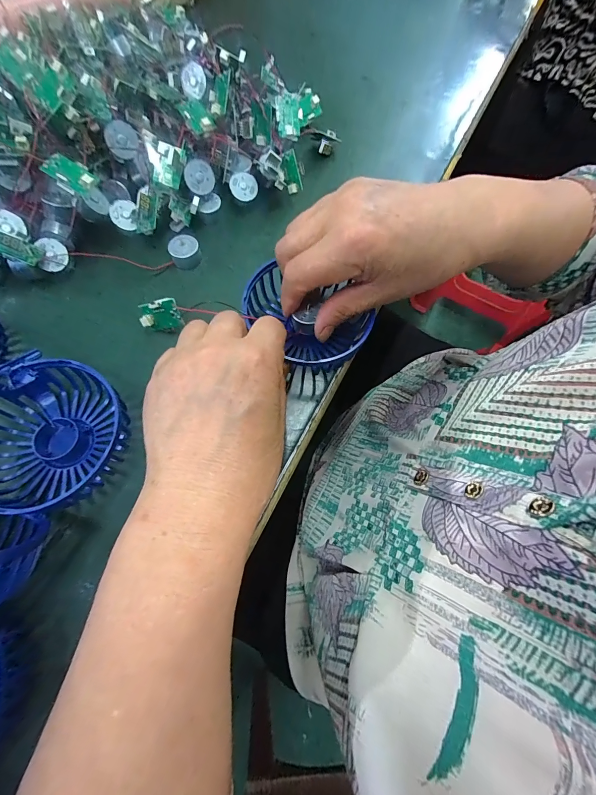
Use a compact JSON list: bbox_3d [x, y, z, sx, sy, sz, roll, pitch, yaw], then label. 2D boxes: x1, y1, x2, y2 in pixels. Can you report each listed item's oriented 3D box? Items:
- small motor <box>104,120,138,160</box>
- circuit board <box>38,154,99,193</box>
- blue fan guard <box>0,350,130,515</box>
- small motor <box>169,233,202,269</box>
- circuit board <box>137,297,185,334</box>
[{"bbox_3d":[-0.138,-0.202,0.258,0.023,0.023,0.012,-15,43,-12],"label":"small motor"},{"bbox_3d":[-0.159,-0.156,0.231,0.031,0.010,0.021,30,65,-10],"label":"circuit board"},{"bbox_3d":[-0.156,0.019,0.203,0.080,0.035,0.093,8,68,2],"label":"blue fan guard"},{"bbox_3d":[-0.092,-0.118,0.268,0.023,0.016,0.020,-20,70,-9],"label":"small motor"},{"bbox_3d":[-0.100,-0.058,0.239,0.030,0.026,0.006,-5,39,10],"label":"circuit board"}]

